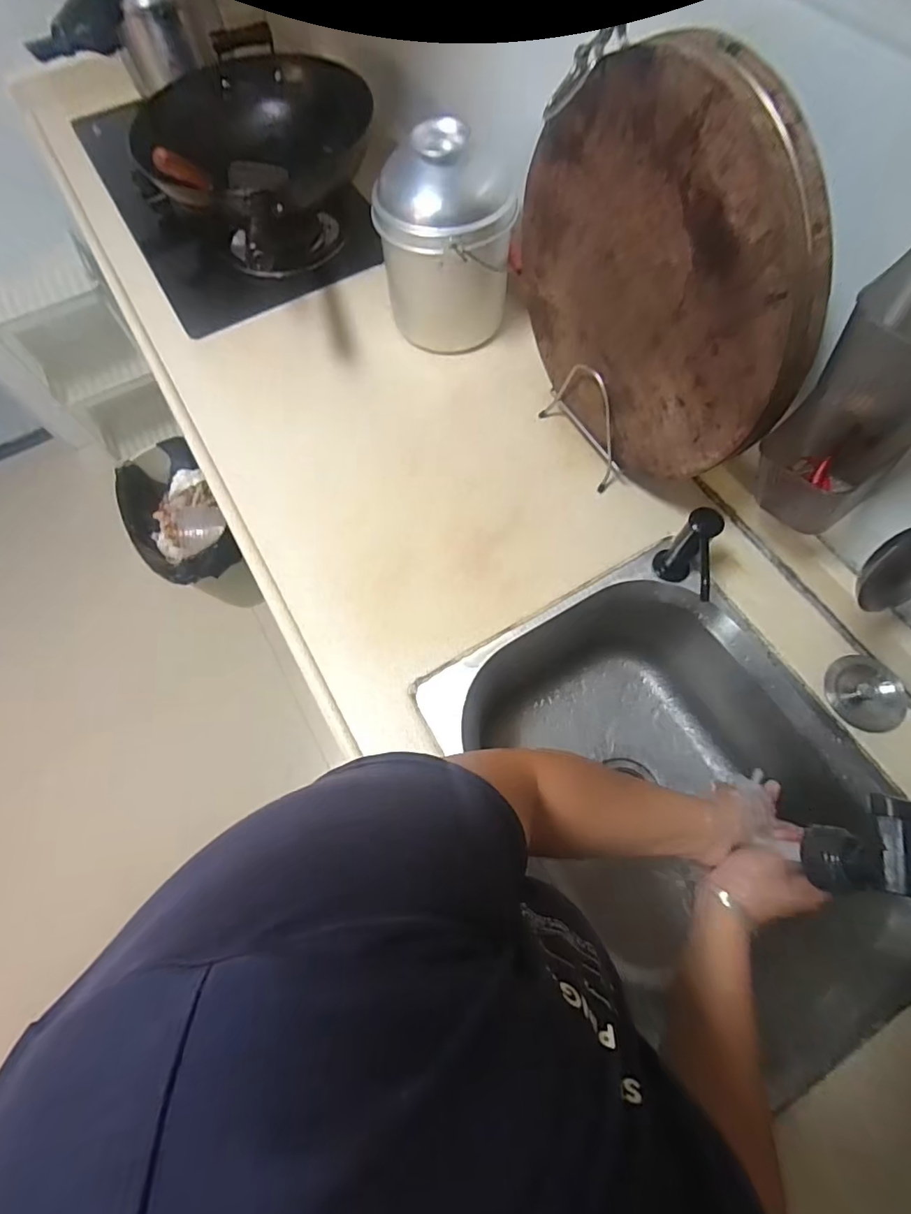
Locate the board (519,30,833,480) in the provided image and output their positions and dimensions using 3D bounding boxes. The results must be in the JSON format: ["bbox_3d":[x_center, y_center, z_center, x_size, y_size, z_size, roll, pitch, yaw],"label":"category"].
[{"bbox_3d":[0.192,-0.322,0.524,0.048,0.341,0.365,-26,70,-9],"label":"board"}]

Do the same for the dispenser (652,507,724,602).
[{"bbox_3d":[0.266,-0.045,0.594,0.040,0.110,0.105,15,67,8],"label":"dispenser"}]

